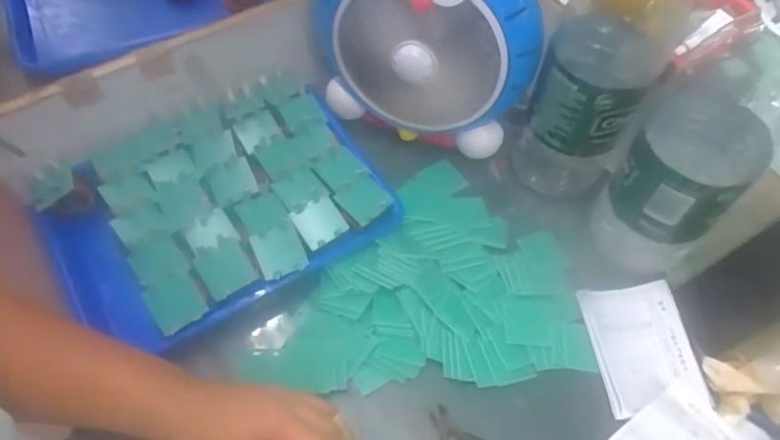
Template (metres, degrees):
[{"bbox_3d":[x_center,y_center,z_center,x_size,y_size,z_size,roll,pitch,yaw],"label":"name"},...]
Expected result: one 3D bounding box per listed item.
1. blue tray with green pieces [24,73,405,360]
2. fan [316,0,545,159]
[{"bbox_3d":[-0.181,-0.018,0.581,0.312,0.050,0.241,-27,62,-18],"label":"blue tray with green pieces"},{"bbox_3d":[0.036,-0.185,0.581,0.230,0.242,0.069,15,58,7],"label":"fan"}]

